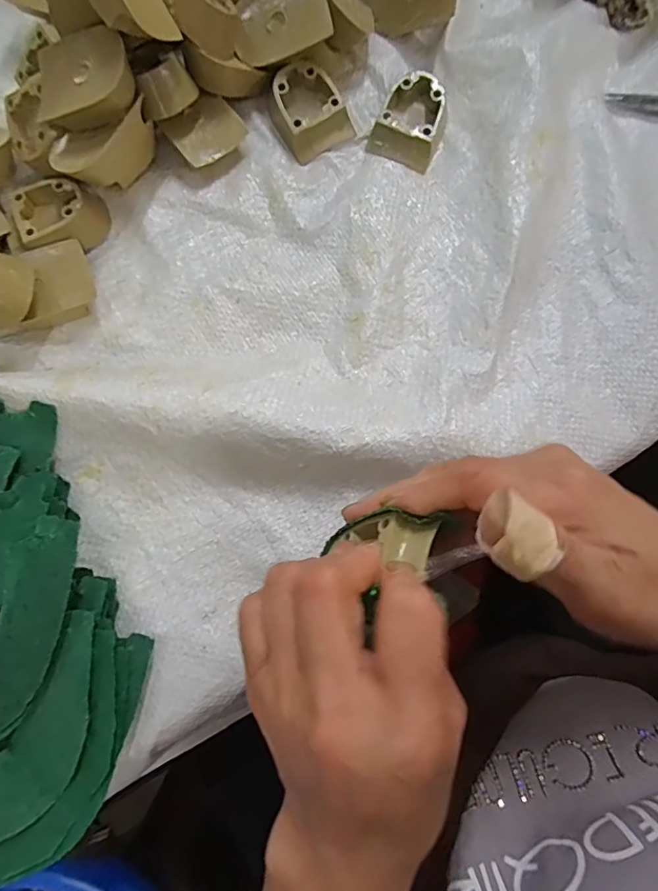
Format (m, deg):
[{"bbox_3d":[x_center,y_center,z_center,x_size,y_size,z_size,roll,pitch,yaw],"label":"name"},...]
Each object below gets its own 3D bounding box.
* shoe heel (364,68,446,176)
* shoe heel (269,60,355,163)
[{"bbox_3d":[0.051,-0.197,0.313,0.039,0.019,0.046,23,80,3],"label":"shoe heel"},{"bbox_3d":[-0.012,-0.204,0.314,0.038,0.019,0.048,-30,81,-6],"label":"shoe heel"}]

